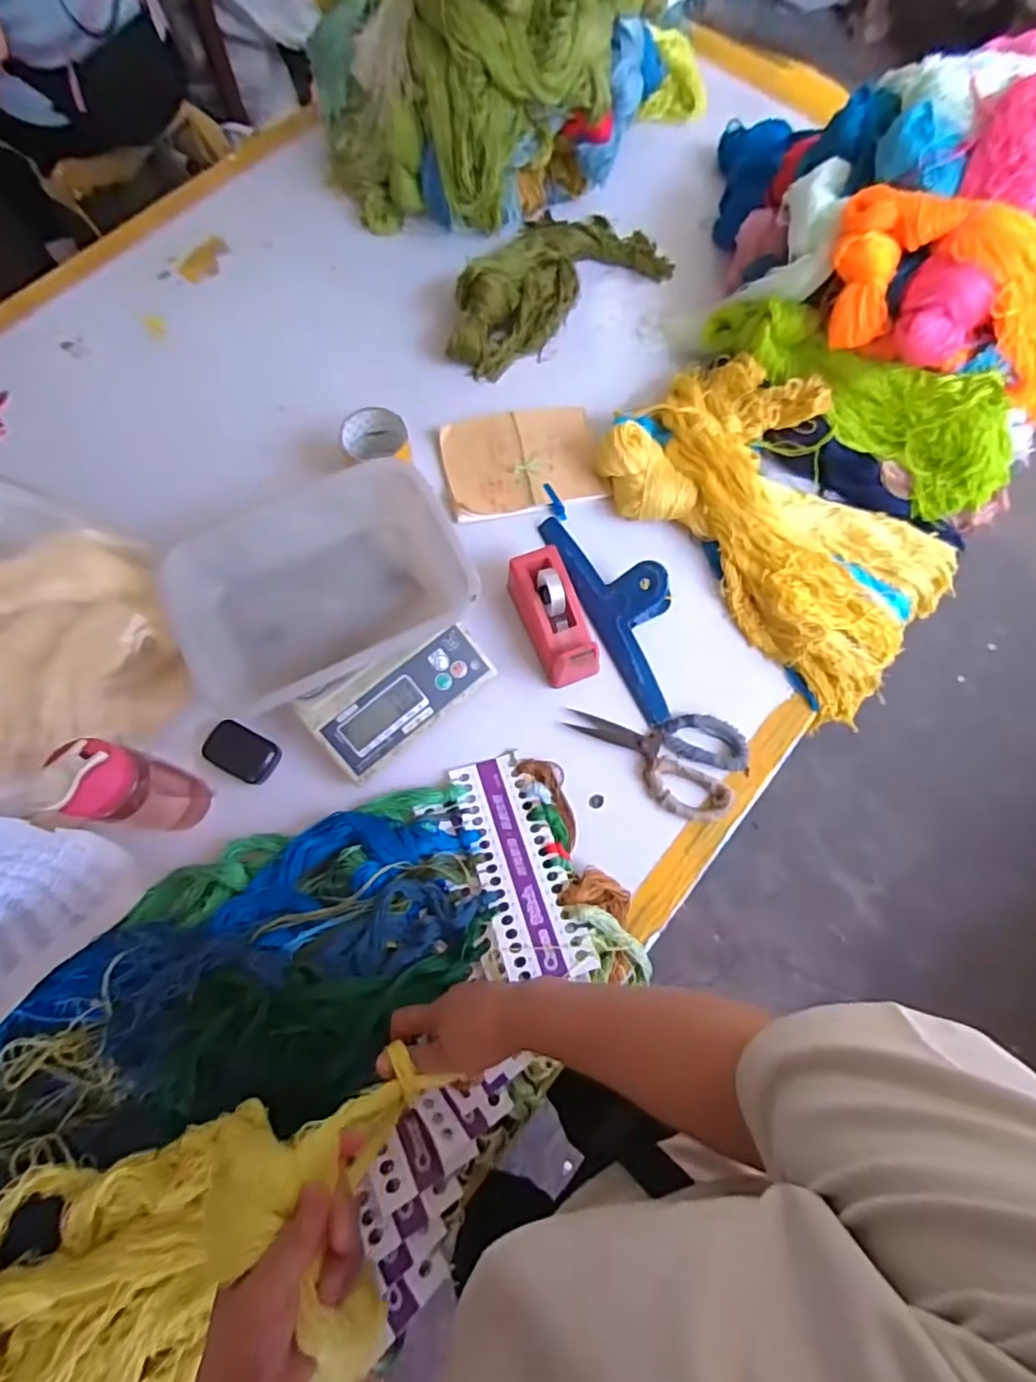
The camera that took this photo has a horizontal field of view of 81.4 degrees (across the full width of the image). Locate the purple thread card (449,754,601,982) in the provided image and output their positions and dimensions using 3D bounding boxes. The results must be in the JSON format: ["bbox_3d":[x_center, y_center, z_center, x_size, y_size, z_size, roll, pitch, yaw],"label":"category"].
[{"bbox_3d":[-0.006,0.178,0.625,0.079,0.006,0.236,-19,59,-10],"label":"purple thread card"}]

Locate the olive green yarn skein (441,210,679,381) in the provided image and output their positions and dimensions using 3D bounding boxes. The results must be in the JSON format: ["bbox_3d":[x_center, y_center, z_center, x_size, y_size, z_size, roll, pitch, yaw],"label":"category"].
[{"bbox_3d":[0.043,-0.603,0.876,0.189,0.064,0.381,43,76,11],"label":"olive green yarn skein"}]

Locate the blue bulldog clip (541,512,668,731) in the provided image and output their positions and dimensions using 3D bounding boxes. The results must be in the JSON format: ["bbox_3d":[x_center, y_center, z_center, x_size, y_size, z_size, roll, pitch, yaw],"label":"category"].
[{"bbox_3d":[0.129,-0.121,0.721,0.103,0.063,0.313,-25,75,-9],"label":"blue bulldog clip"}]

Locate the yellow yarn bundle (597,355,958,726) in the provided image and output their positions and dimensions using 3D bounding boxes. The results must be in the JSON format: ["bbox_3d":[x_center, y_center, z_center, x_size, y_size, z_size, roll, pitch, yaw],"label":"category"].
[{"bbox_3d":[0.327,-0.205,0.743,0.263,0.081,0.454,-35,76,-11],"label":"yellow yarn bundle"}]

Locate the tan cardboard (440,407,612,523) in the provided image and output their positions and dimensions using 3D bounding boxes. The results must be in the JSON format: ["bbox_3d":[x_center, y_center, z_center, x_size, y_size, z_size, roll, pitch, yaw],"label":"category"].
[{"bbox_3d":[0.006,-0.305,0.792,0.200,0.015,0.148,-12,73,-5],"label":"tan cardboard"}]

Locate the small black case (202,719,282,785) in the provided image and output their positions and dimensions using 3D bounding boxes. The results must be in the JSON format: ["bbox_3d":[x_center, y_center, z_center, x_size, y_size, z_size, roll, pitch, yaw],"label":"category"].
[{"bbox_3d":[-0.304,0.068,0.665,0.073,0.025,0.050,27,74,7],"label":"small black case"}]

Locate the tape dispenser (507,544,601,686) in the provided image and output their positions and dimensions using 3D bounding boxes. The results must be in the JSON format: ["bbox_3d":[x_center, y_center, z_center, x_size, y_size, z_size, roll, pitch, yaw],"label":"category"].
[{"bbox_3d":[0.041,-0.083,0.700,0.062,0.064,0.156,-21,74,-8],"label":"tape dispenser"}]

